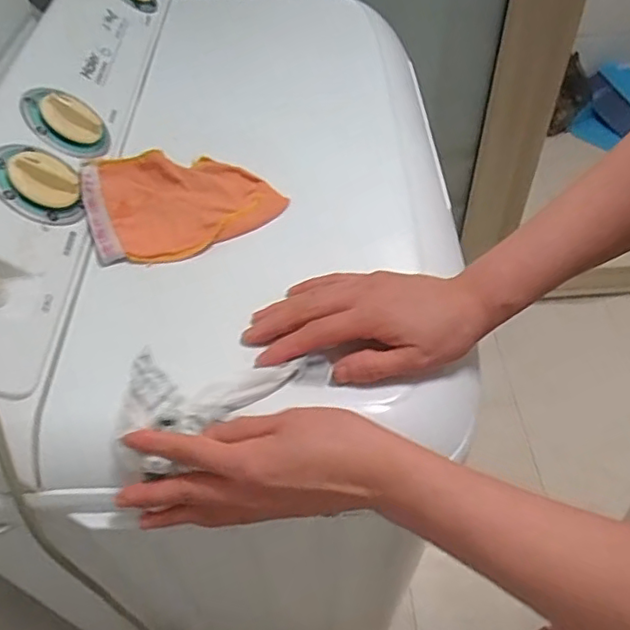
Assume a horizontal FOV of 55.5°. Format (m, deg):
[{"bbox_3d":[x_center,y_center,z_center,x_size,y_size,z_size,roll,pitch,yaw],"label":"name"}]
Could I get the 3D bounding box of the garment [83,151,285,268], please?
[{"bbox_3d":[-0.111,-0.096,0.514,0.159,0.017,0.114,-10,59,-14],"label":"garment"}]

